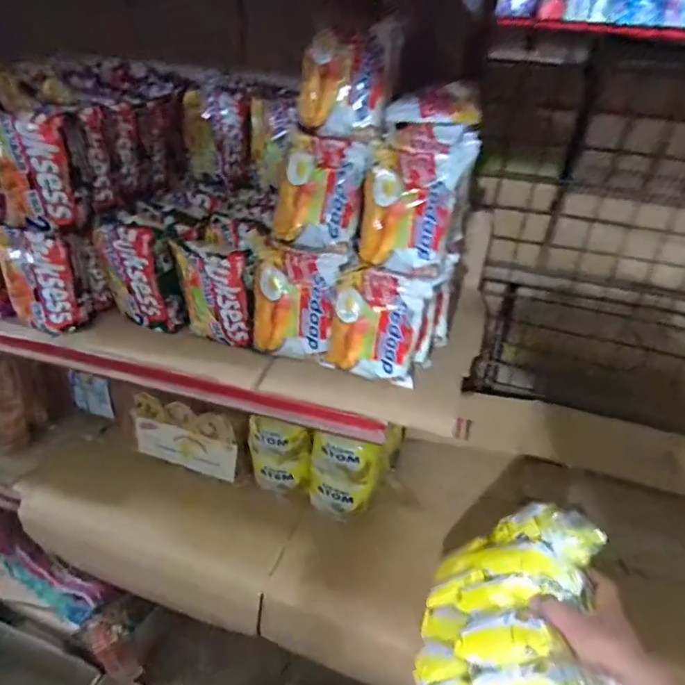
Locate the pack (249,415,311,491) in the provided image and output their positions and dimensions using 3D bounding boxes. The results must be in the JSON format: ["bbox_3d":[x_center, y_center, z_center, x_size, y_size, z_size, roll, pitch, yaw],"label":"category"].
[{"bbox_3d":[-0.104,0.185,0.832,0.099,0.145,0.041,8,37,7],"label":"pack"}]

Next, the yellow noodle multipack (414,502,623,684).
[{"bbox_3d":[0.172,0.313,0.563,0.070,0.246,0.235,43,35,-15],"label":"yellow noodle multipack"}]

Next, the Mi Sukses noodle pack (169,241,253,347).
[{"bbox_3d":[-0.146,-0.056,0.589,0.088,0.112,0.030,23,41,25],"label":"Mi Sukses noodle pack"}]

